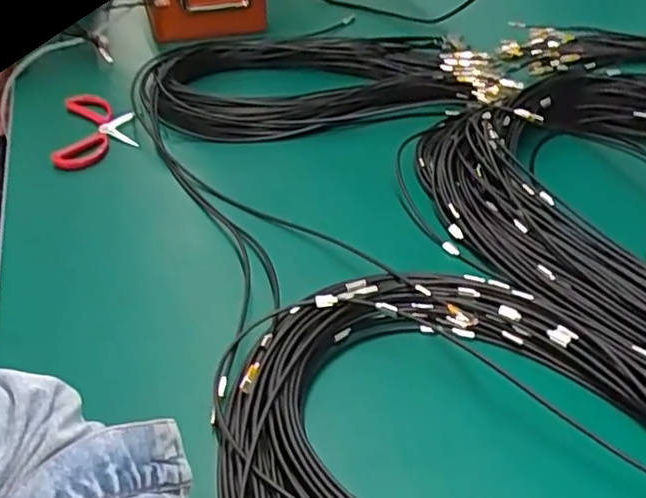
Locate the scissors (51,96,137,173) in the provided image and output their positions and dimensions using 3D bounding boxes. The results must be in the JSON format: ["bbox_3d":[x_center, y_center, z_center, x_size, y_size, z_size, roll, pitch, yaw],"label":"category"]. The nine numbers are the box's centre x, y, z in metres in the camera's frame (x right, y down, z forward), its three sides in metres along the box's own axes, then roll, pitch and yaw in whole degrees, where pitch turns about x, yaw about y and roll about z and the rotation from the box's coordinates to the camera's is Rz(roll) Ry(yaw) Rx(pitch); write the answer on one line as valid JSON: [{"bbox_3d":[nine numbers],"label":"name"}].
[{"bbox_3d":[-0.266,-0.143,0.787,0.086,0.018,0.150,-6,39,-9],"label":"scissors"}]

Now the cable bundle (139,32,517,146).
[{"bbox_3d":[-0.003,-0.228,0.865,0.457,0.030,0.256,-8,40,-12],"label":"cable bundle"}]

